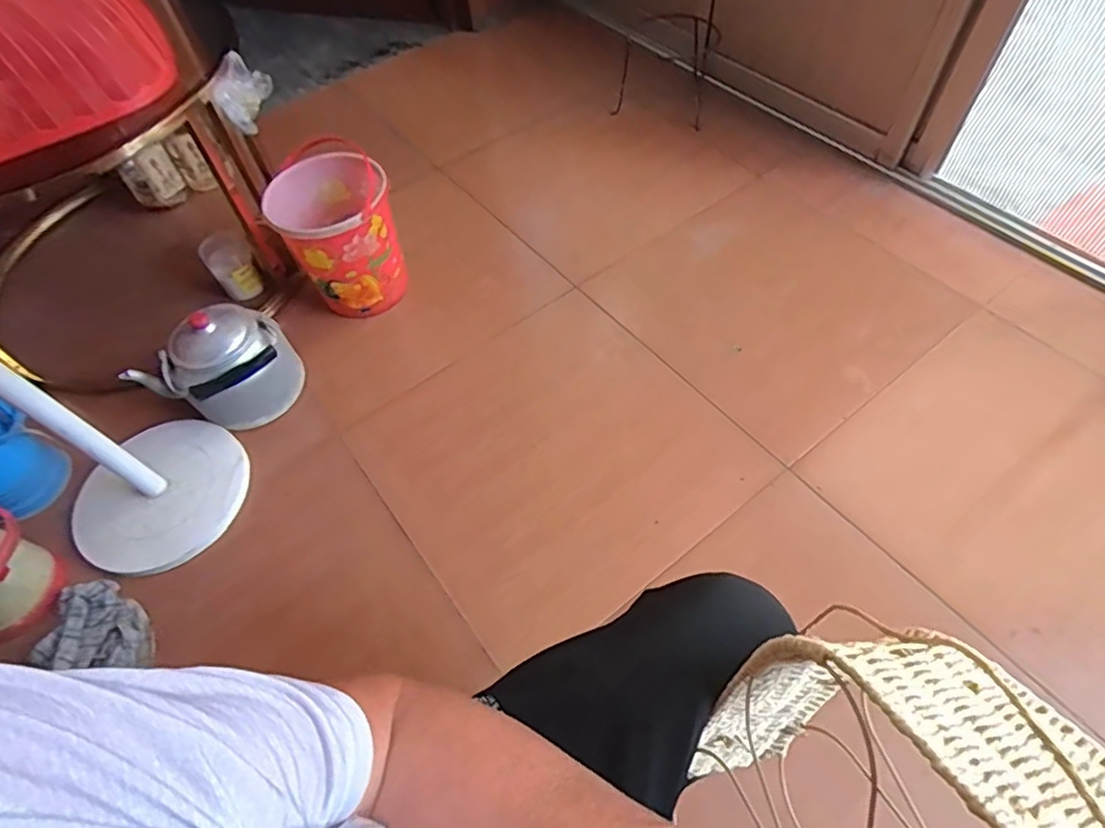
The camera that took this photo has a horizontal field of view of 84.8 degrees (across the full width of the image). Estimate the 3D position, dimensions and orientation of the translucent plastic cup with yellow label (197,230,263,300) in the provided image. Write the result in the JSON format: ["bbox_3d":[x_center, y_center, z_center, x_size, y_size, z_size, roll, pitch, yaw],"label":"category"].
[{"bbox_3d":[-0.713,-0.328,1.354,0.091,0.150,0.092,-2,57,3],"label":"translucent plastic cup with yellow label"}]

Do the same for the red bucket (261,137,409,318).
[{"bbox_3d":[-0.435,-0.369,1.272,0.218,0.277,0.218,-2,57,3],"label":"red bucket"}]

